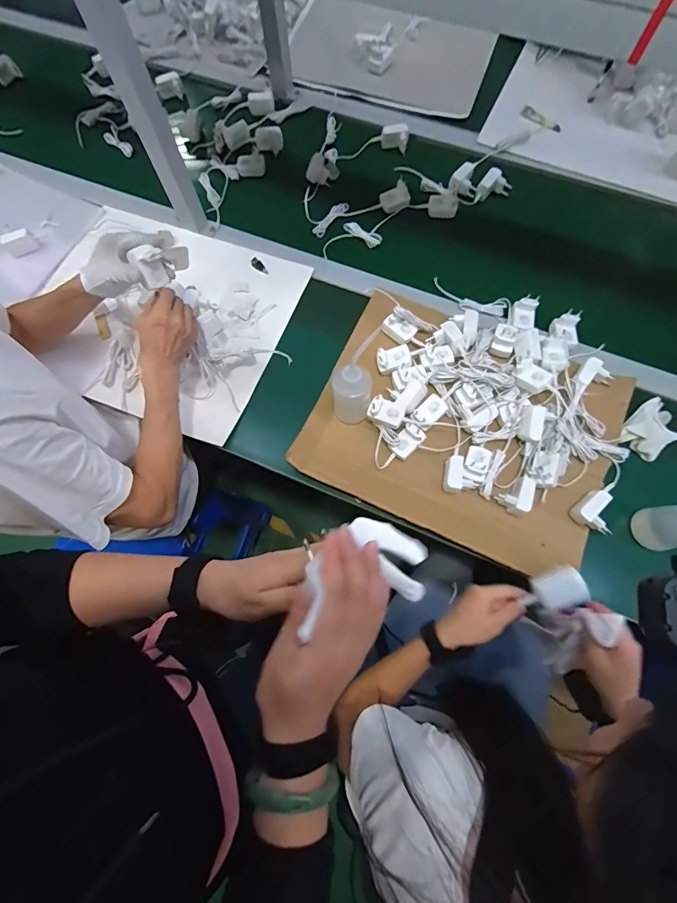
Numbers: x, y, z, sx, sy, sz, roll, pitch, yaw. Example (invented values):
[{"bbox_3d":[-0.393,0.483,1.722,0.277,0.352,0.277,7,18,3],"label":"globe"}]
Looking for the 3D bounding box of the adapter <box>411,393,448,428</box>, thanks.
[{"bbox_3d":[0.155,-0.069,0.700,0.067,0.023,0.040,-39,76,-10],"label":"adapter"}]

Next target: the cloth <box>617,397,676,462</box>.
[{"bbox_3d":[0.544,-0.037,0.704,0.107,0.018,0.077,-37,76,-9],"label":"cloth"}]

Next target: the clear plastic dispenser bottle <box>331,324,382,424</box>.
[{"bbox_3d":[0.022,-0.102,0.664,0.068,0.190,0.070,4,73,3],"label":"clear plastic dispenser bottle"}]

